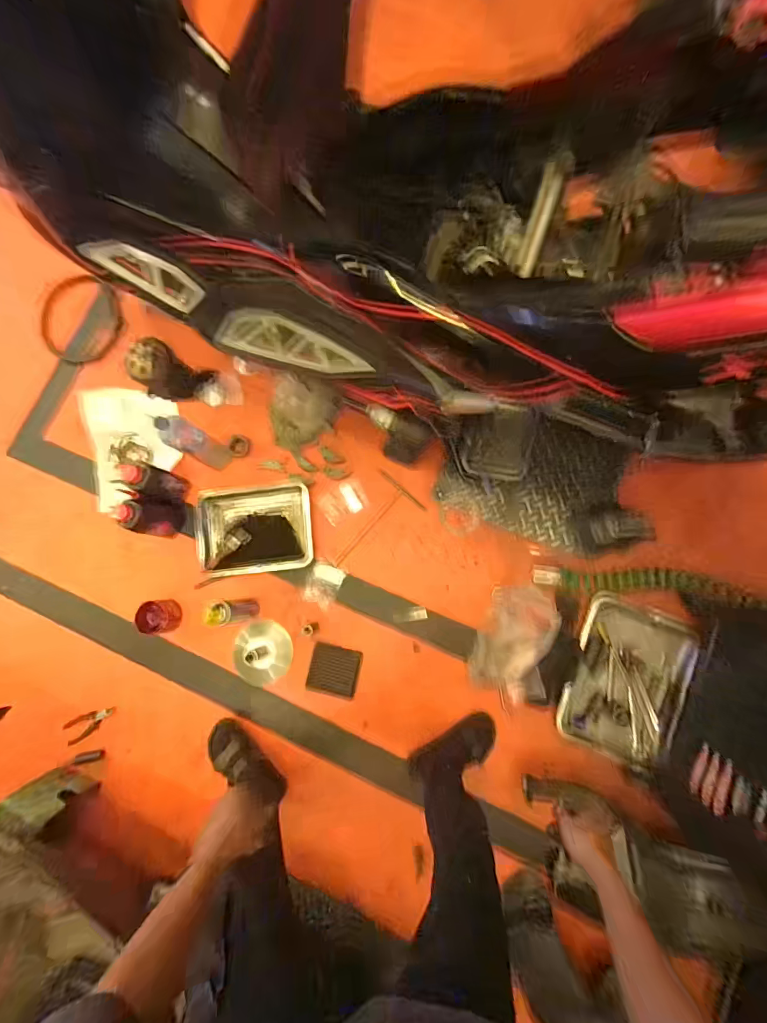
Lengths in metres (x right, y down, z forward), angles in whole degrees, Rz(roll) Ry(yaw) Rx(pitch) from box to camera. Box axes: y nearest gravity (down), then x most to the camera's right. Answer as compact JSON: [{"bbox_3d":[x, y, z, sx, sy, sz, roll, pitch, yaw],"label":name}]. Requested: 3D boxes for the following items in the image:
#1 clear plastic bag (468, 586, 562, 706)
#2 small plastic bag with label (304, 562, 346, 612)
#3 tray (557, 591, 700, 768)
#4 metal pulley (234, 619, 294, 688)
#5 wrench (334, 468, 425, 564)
[{"bbox_3d":[0.346,0.348,1.083,0.165,0.117,0.293,18,81,9],"label":"clear plastic bag"},{"bbox_3d":[-0.175,0.220,1.197,0.090,0.017,0.126,22,86,7],"label":"small plastic bag with label"},{"bbox_3d":[0.647,0.449,1.081,0.282,0.041,0.388,20,86,7],"label":"tray"},{"bbox_3d":[-0.351,0.417,1.162,0.163,0.117,0.168,-1,79,5],"label":"metal pulley"},{"bbox_3d":[-0.045,0.034,1.215,0.306,0.015,0.170,-44,82,-1],"label":"wrench"}]

